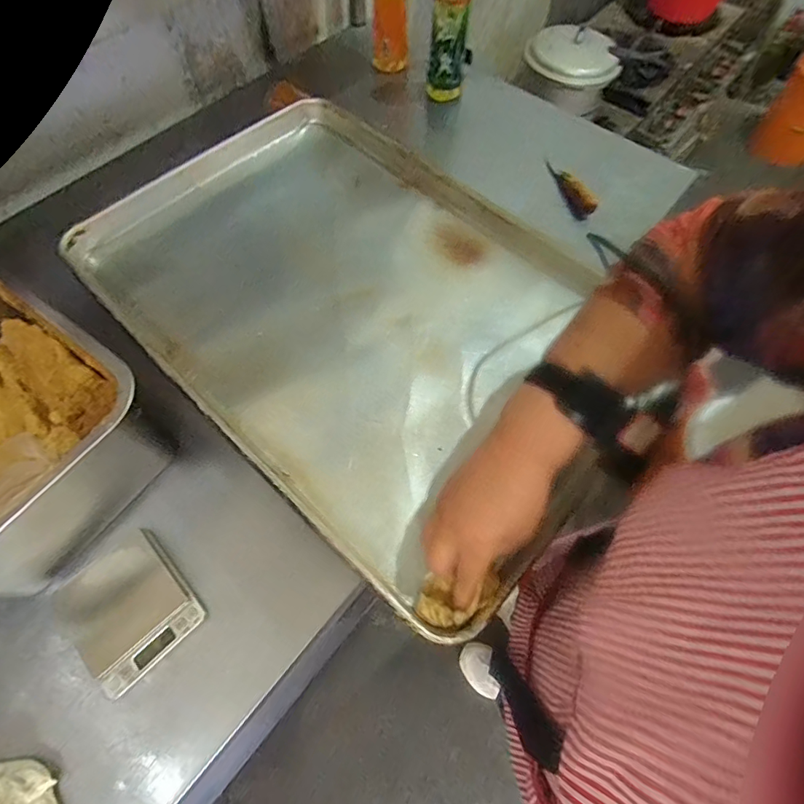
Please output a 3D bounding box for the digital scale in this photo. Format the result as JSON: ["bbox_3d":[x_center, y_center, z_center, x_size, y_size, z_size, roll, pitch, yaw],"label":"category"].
[{"bbox_3d":[-0.280,0.210,0.445,0.110,0.018,0.127,-41,72,-17],"label":"digital scale"}]

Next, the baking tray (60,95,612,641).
[{"bbox_3d":[-0.059,-0.121,0.488,0.619,0.046,0.401,40,72,16],"label":"baking tray"}]

